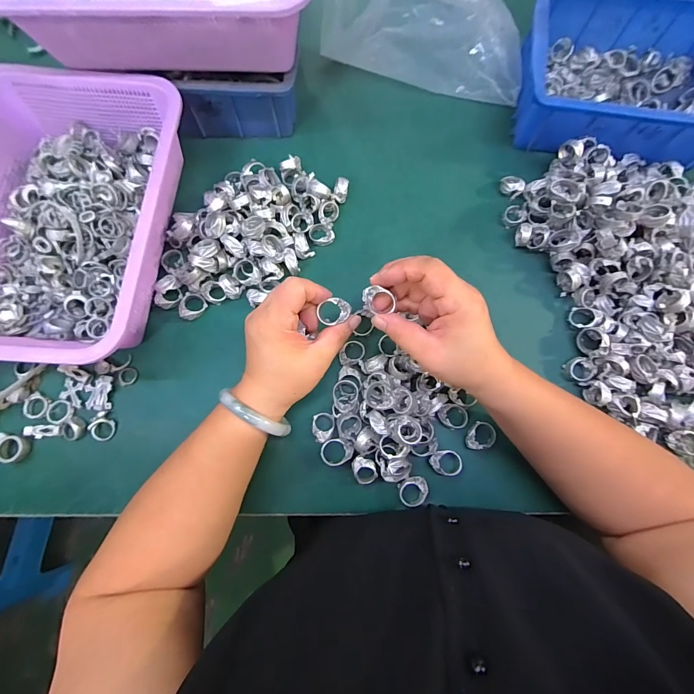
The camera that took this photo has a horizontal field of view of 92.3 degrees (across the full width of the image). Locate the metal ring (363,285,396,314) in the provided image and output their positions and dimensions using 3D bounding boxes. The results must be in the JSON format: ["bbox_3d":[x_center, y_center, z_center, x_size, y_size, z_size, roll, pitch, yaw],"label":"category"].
[{"bbox_3d":[0.026,-0.038,0.271,0.027,0.009,0.019,13,78,2],"label":"metal ring"}]

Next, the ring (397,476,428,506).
[{"bbox_3d":[0.064,0.140,0.324,0.026,0.010,0.029,22,78,4],"label":"ring"}]

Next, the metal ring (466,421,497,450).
[{"bbox_3d":[0.135,0.089,0.335,0.029,0.014,0.026,0,78,-1],"label":"metal ring"}]

